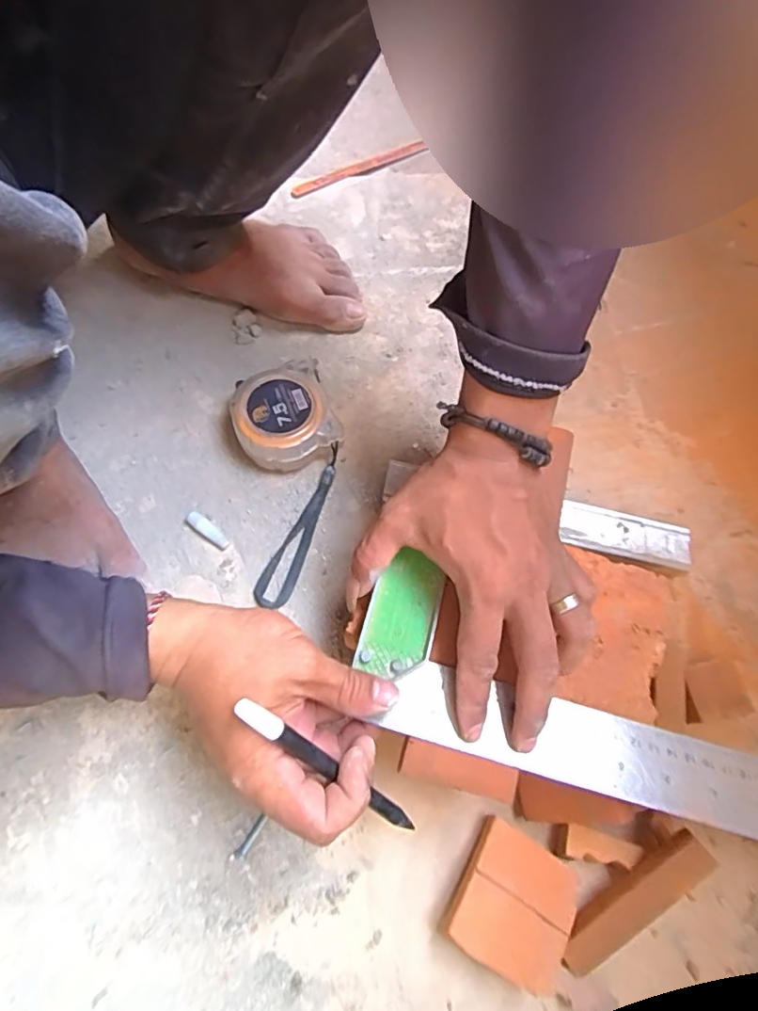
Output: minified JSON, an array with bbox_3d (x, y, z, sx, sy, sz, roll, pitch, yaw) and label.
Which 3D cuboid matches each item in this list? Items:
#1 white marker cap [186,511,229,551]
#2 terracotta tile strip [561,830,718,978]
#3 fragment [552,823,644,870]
[{"bbox_3d":[-0.125,0.018,0.400,0.037,0.009,0.011,39,71,13],"label":"white marker cap"},{"bbox_3d":[0.142,0.222,0.306,0.099,0.010,0.020,-41,74,-1],"label":"terracotta tile strip"},{"bbox_3d":[0.132,0.207,0.331,0.050,0.014,0.018,13,67,3],"label":"fragment"}]

